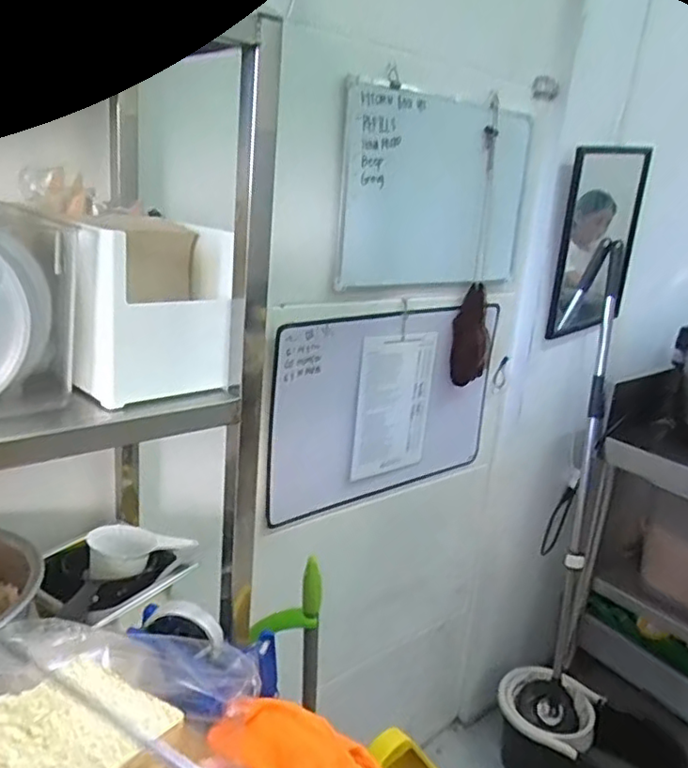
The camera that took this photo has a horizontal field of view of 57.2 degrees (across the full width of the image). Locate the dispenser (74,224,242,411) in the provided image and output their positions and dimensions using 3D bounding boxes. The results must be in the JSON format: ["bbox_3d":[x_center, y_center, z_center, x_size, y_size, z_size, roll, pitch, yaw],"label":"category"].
[{"bbox_3d":[-0.182,-0.075,0.613,0.144,0.144,0.142,-2,18,-21],"label":"dispenser"}]

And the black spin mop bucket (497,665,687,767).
[{"bbox_3d":[0.591,0.920,1.573,0.431,0.237,0.220,15,19,30],"label":"black spin mop bucket"}]

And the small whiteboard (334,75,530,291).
[{"bbox_3d":[0.175,-0.353,1.175,0.459,0.340,0.025,-5,18,-30],"label":"small whiteboard"}]

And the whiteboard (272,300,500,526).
[{"bbox_3d":[0.097,0.045,1.280,0.595,0.391,0.029,-7,20,-34],"label":"whiteboard"}]

